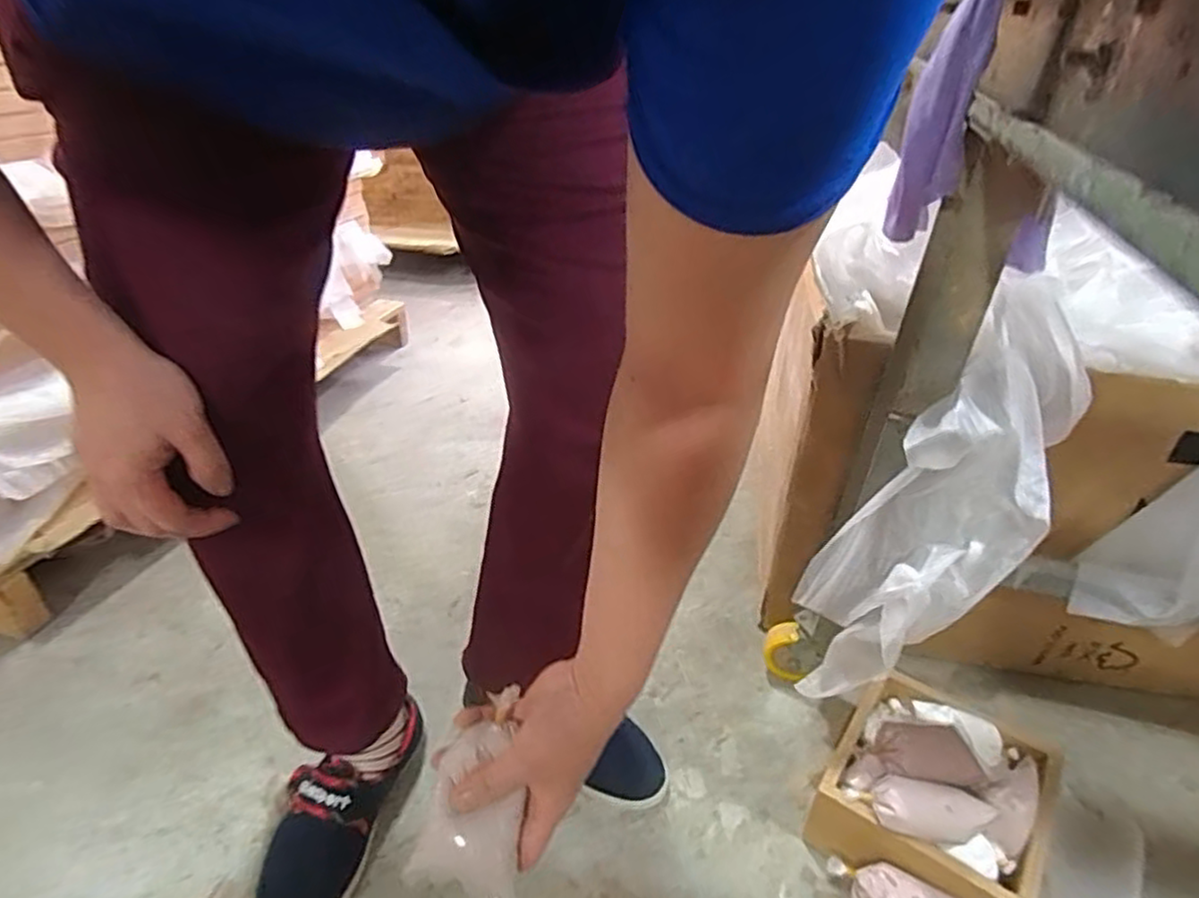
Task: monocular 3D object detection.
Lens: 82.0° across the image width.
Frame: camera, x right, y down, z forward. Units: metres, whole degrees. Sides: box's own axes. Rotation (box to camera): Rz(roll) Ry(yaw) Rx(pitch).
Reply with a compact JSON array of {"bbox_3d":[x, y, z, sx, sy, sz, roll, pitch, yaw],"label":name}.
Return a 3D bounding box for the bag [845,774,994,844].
[{"bbox_3d":[0.287,0.323,0.617,0.114,0.040,0.041,9,34,12],"label":"bag"}]

